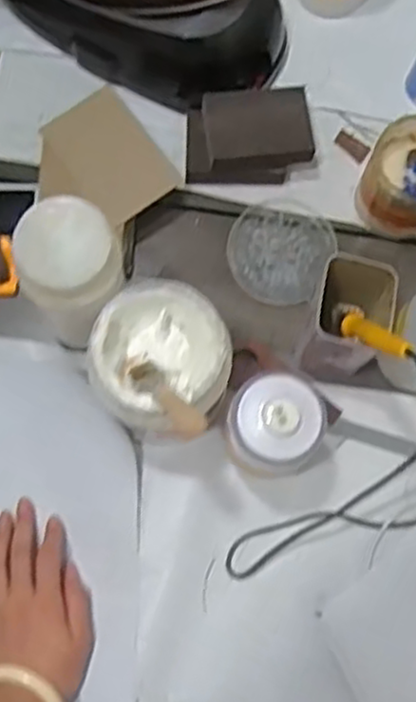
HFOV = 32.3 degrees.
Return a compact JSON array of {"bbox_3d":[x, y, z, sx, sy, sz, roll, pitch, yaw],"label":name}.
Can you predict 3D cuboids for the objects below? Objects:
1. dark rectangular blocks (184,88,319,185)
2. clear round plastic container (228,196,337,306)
[{"bbox_3d":[0.039,-0.209,0.712,0.119,0.061,0.077,-3,76,-1],"label":"dark rectangular blocks"},{"bbox_3d":[0.071,-0.102,0.709,0.098,0.017,0.106,0,75,0],"label":"clear round plastic container"}]

